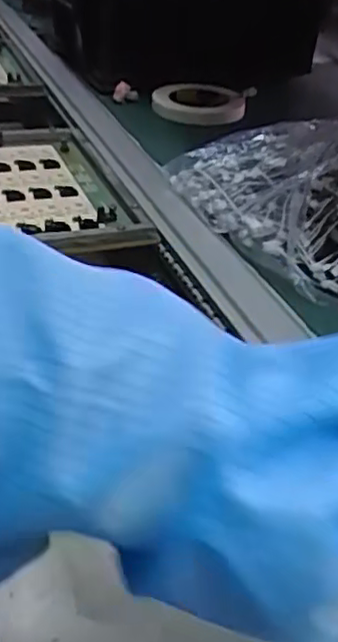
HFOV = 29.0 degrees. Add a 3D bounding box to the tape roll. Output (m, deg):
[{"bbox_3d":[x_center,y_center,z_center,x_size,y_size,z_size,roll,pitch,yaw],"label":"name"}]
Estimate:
[{"bbox_3d":[0.039,-0.298,0.896,0.122,0.027,0.122,4,34,-2],"label":"tape roll"}]

